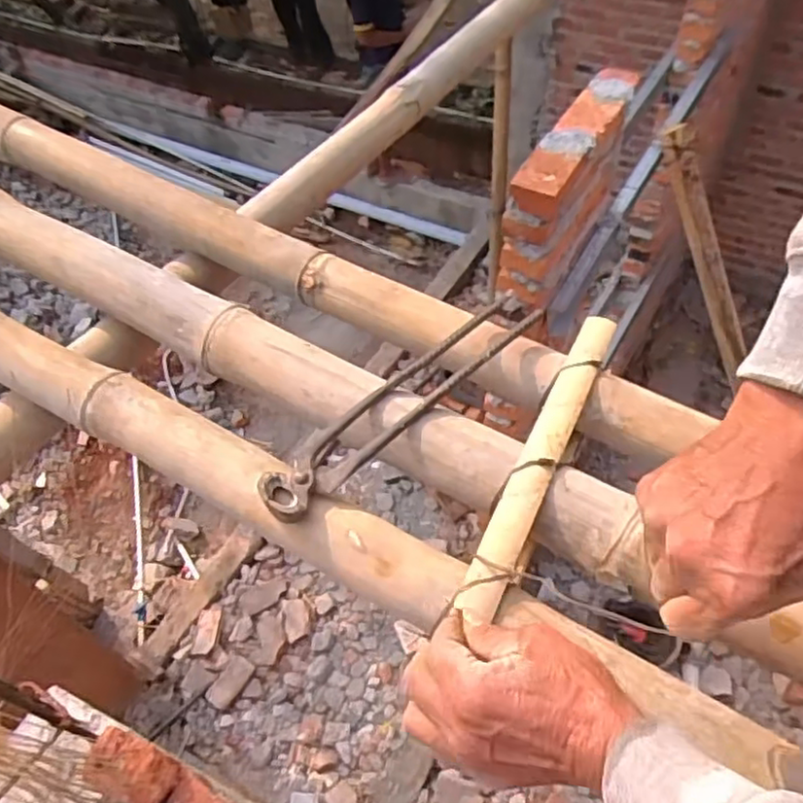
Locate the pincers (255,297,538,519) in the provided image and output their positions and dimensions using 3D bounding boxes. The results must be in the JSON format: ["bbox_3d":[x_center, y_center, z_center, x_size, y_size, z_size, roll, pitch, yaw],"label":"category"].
[{"bbox_3d":[0.008,-0.007,0.598,0.050,0.024,0.313,37,63,28],"label":"pincers"}]

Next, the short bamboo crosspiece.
[{"bbox_3d":[0.124,0.035,0.575,0.030,0.020,0.338,20,53,19],"label":"short bamboo crosspiece"}]

